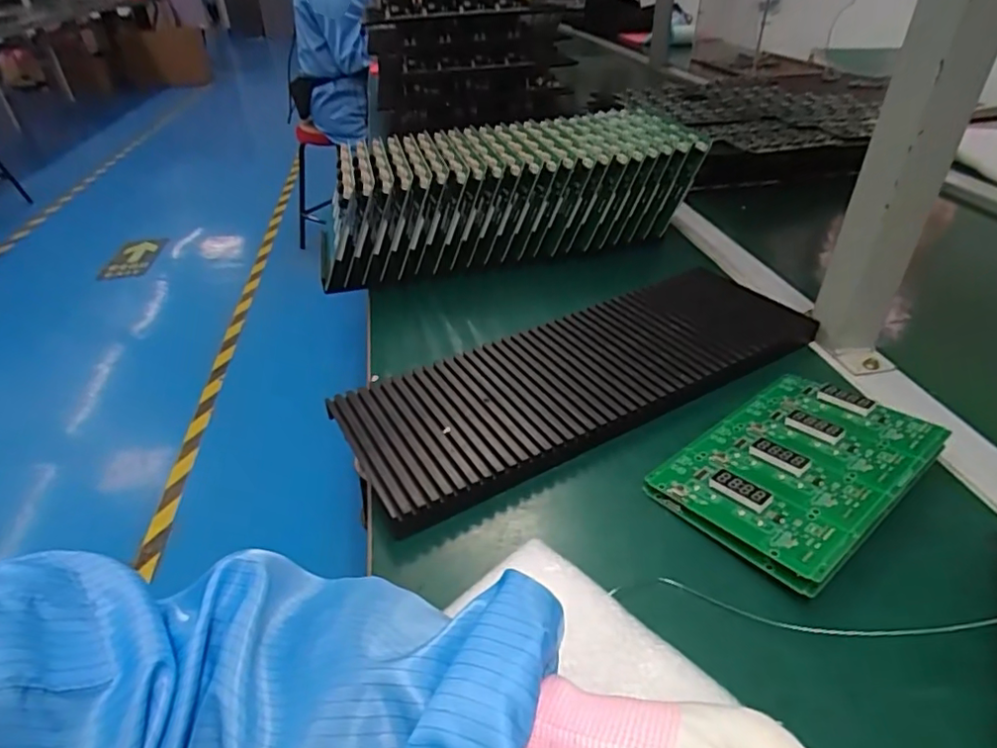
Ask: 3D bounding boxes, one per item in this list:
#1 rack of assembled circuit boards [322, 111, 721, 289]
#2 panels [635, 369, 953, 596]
[{"bbox_3d":[0.002,-0.219,0.697,0.415,0.109,0.174,-12,37,-13],"label":"rack of assembled circuit boards"},{"bbox_3d":[0.205,0.063,0.403,0.178,0.031,0.120,-27,43,-30],"label":"panels"}]

